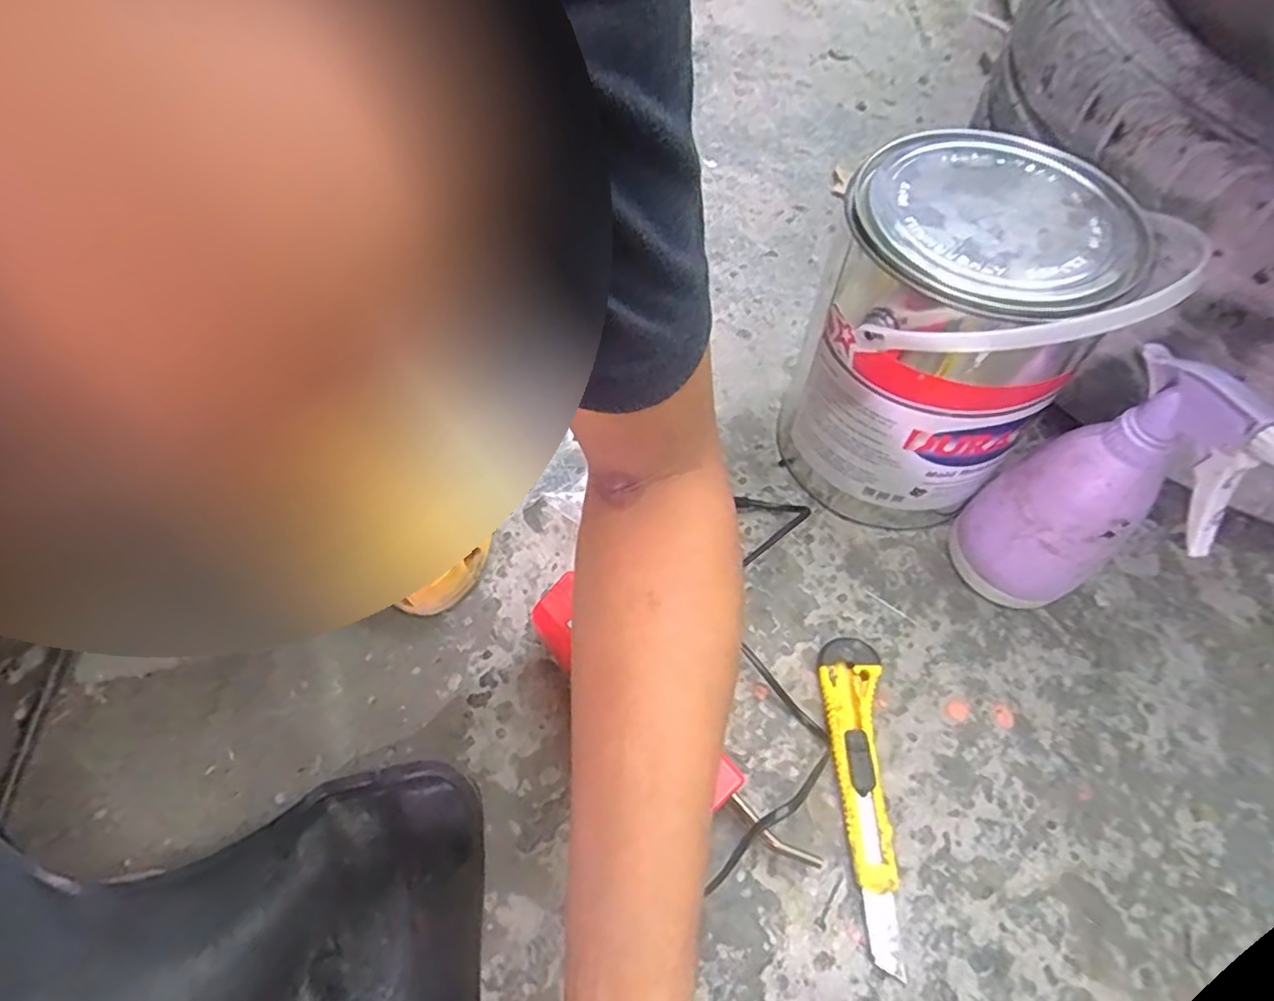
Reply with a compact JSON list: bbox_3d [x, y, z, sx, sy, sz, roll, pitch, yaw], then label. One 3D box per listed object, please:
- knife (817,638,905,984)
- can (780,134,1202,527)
[{"bbox_3d":[0.134,0.173,0.403,0.037,0.012,0.180,4,57,2],"label":"knife"},{"bbox_3d":[0.205,-0.095,0.449,0.170,0.223,0.161,0,57,0],"label":"can"}]

